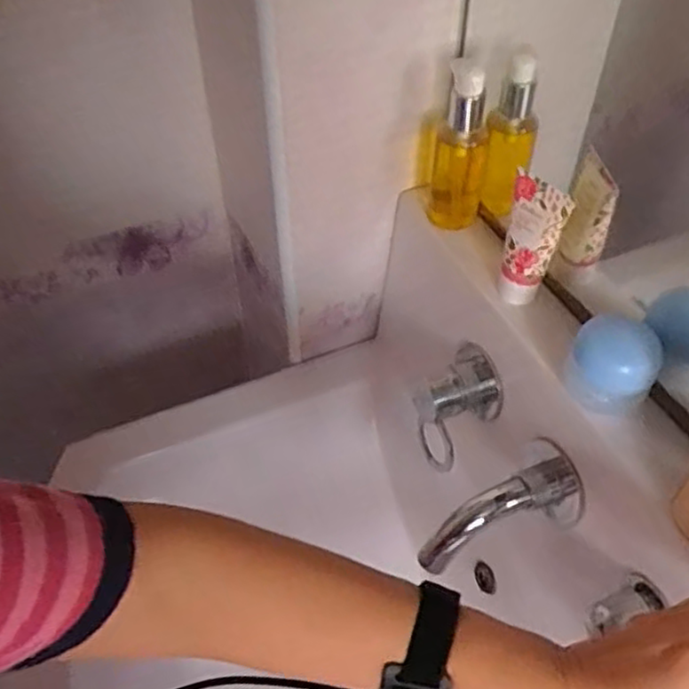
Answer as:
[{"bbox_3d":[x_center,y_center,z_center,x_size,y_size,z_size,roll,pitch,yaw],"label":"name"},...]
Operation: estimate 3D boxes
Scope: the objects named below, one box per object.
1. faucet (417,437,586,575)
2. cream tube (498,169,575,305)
[{"bbox_3d":[0.120,0.133,0.553,0.141,0.051,0.056,-28,51,-1],"label":"faucet"},{"bbox_3d":[0.144,-0.079,0.539,0.038,0.099,0.032,3,48,3],"label":"cream tube"}]

